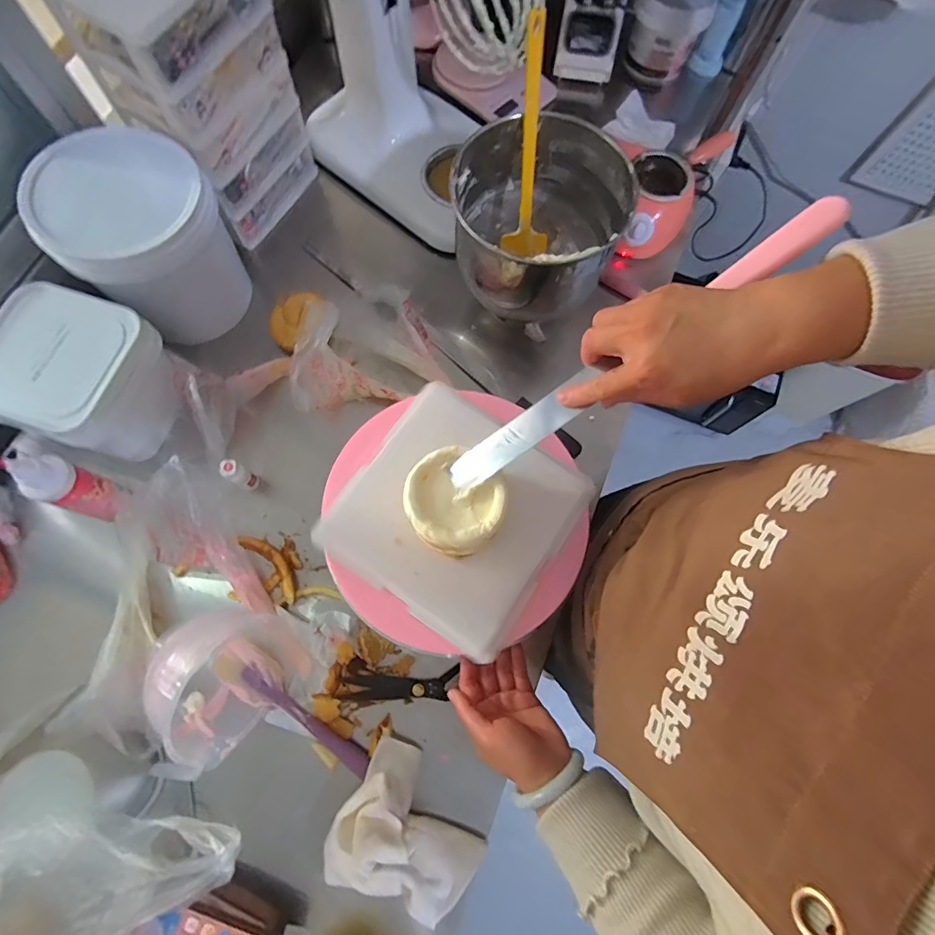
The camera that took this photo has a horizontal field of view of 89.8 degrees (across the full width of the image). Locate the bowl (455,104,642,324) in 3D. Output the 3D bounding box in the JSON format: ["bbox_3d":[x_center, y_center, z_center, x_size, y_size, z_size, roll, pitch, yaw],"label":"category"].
[{"bbox_3d":[0.084,-0.316,0.644,0.213,0.184,0.214,1,73,-2],"label":"bowl"}]

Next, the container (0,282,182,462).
[{"bbox_3d":[-0.481,-0.111,0.603,0.169,0.132,0.171,20,74,4],"label":"container"}]

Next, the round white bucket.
[{"bbox_3d":[-0.419,-0.300,0.632,0.188,0.174,0.196,1,73,-2],"label":"round white bucket"}]

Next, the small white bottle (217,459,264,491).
[{"bbox_3d":[-0.298,0.011,0.618,0.029,0.078,0.024,31,75,7],"label":"small white bottle"}]

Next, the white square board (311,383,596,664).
[{"bbox_3d":[-0.008,0.046,0.502,0.224,0.028,0.225,35,75,8],"label":"white square board"}]

